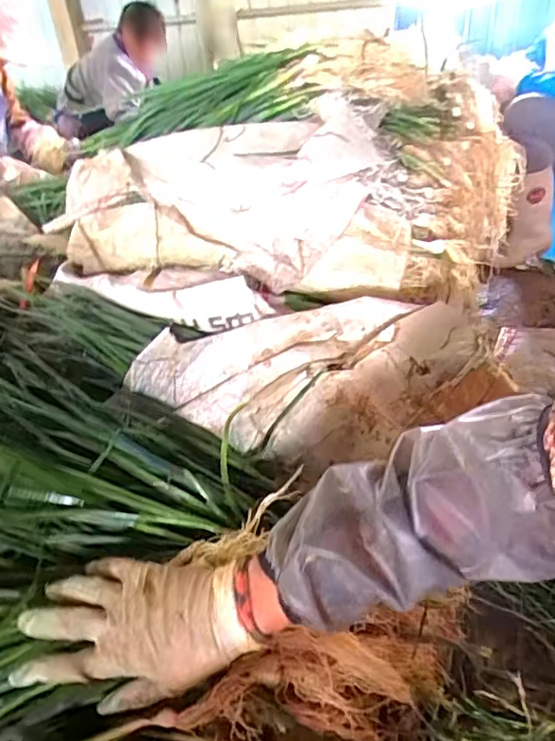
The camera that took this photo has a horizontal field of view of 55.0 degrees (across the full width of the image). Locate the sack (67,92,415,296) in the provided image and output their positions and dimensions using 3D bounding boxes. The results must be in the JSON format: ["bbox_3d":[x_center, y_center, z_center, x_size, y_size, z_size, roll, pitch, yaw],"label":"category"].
[{"bbox_3d":[-0.087,-0.232,0.712,0.509,0.157,0.218,4,36,14],"label":"sack"}]

